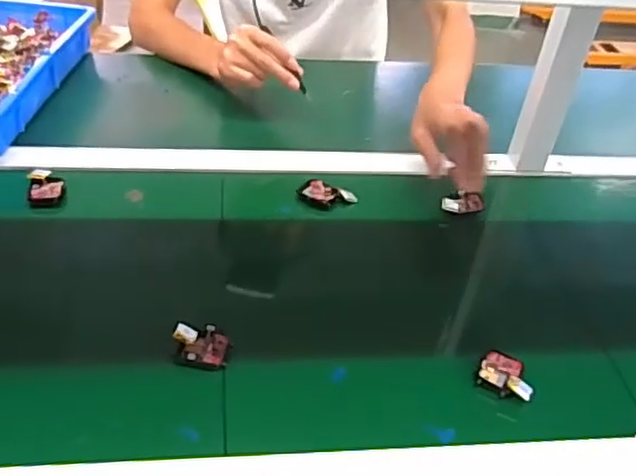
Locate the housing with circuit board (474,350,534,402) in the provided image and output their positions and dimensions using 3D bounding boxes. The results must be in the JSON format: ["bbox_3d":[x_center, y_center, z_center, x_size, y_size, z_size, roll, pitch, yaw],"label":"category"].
[{"bbox_3d":[0.174,0.124,0.603,0.049,0.014,0.048,19,41,14],"label":"housing with circuit board"}]

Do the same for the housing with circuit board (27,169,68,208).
[{"bbox_3d":[-0.313,-0.058,0.756,0.039,0.025,0.047,-7,42,-17],"label":"housing with circuit board"}]

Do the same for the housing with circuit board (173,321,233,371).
[{"bbox_3d":[-0.105,0.098,0.598,0.051,0.024,0.037,9,40,3],"label":"housing with circuit board"}]

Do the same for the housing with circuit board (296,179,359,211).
[{"bbox_3d":[0.011,-0.051,0.800,0.069,0.017,0.035,17,41,12],"label":"housing with circuit board"}]

